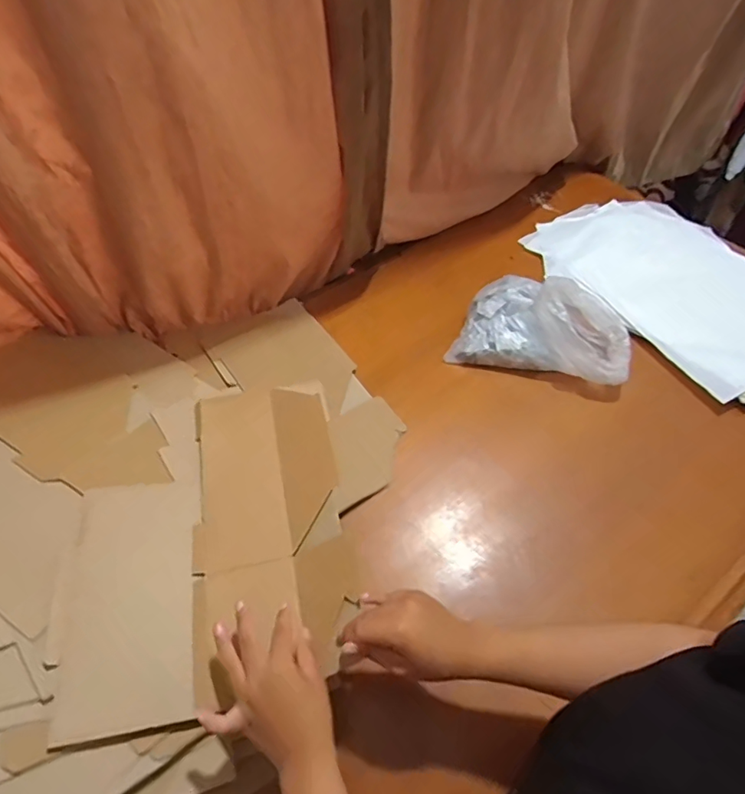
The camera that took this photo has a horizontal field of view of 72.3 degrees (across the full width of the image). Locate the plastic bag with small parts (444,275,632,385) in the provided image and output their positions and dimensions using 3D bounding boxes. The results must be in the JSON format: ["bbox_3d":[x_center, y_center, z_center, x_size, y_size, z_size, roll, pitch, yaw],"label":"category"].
[{"bbox_3d":[0.279,-0.123,0.824,0.267,0.111,0.168,14,55,11],"label":"plastic bag with small parts"}]

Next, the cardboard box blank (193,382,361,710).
[{"bbox_3d":[-0.127,0.134,0.630,0.176,0.030,0.392,-16,50,1],"label":"cardboard box blank"}]

